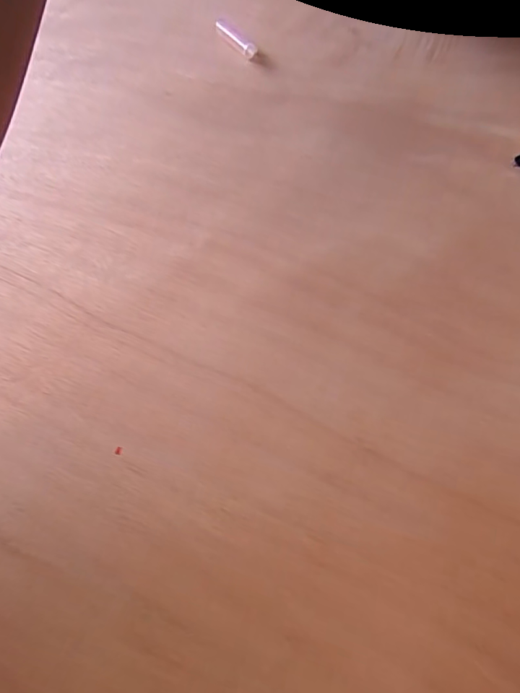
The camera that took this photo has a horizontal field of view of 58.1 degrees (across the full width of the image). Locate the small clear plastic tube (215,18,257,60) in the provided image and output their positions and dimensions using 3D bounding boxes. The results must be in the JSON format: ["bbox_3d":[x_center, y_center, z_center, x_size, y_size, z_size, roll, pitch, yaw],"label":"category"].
[{"bbox_3d":[-0.019,-0.256,0.389,0.014,0.011,0.049,-32,64,-15],"label":"small clear plastic tube"}]

